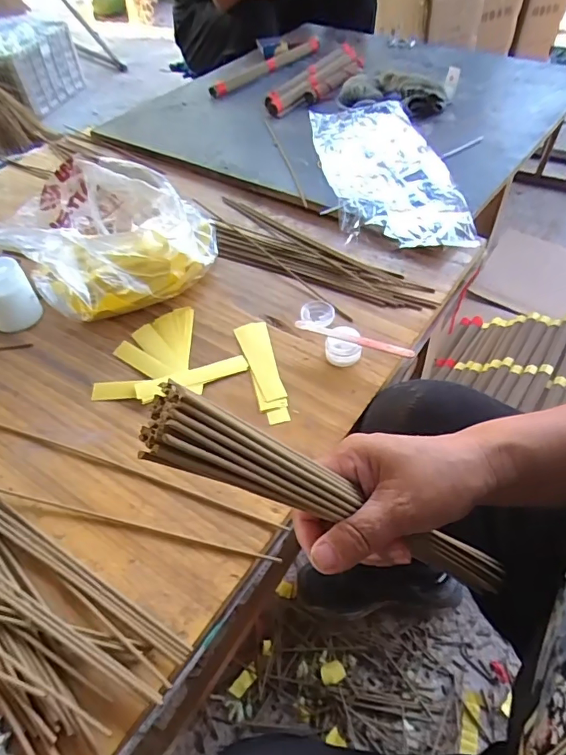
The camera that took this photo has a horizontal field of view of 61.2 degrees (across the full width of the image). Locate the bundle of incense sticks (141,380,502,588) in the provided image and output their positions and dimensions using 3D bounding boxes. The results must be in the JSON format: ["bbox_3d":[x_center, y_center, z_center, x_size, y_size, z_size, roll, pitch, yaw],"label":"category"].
[{"bbox_3d":[0.050,0.085,0.288,0.038,0.300,0.026,-34,40,31],"label":"bundle of incense sticks"}]

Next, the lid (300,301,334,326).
[{"bbox_3d":[0.041,-0.072,0.539,0.038,0.006,0.035,-2,49,2],"label":"lid"}]

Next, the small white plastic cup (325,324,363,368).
[{"bbox_3d":[0.061,-0.033,0.495,0.034,0.024,0.036,-2,49,2],"label":"small white plastic cup"}]

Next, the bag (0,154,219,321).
[{"bbox_3d":[-0.223,-0.180,0.592,0.263,0.092,0.220,11,51,14],"label":"bag"}]

